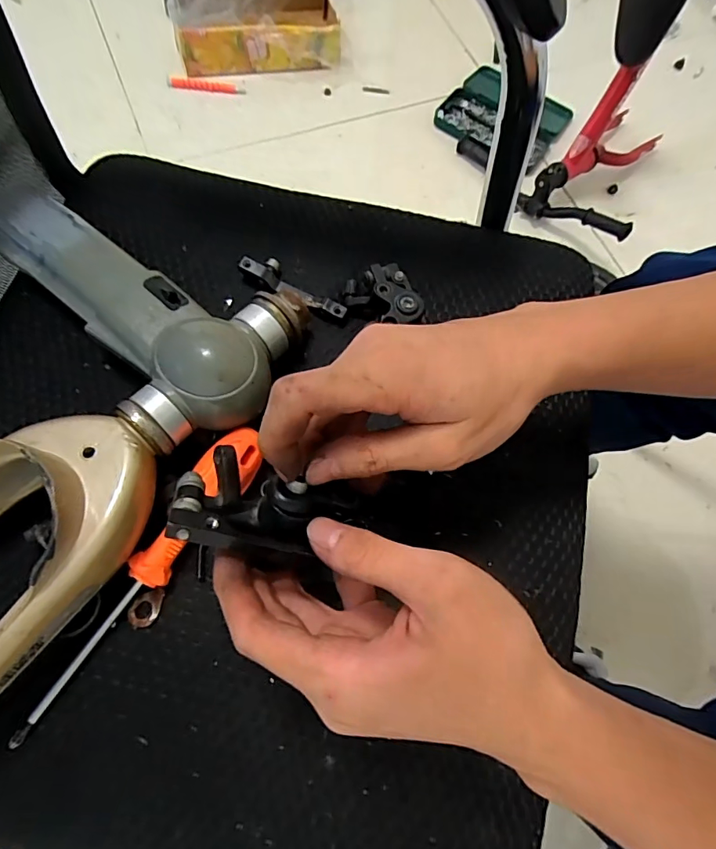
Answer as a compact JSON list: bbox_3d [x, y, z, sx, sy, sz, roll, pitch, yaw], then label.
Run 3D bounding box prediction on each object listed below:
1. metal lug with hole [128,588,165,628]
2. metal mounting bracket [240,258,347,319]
[{"bbox_3d":[-0.123,0.106,0.274,0.017,0.004,0.022,11,69,-1],"label":"metal lug with hole"},{"bbox_3d":[-0.046,-0.102,0.348,0.084,0.016,0.019,29,70,6],"label":"metal mounting bracket"}]

